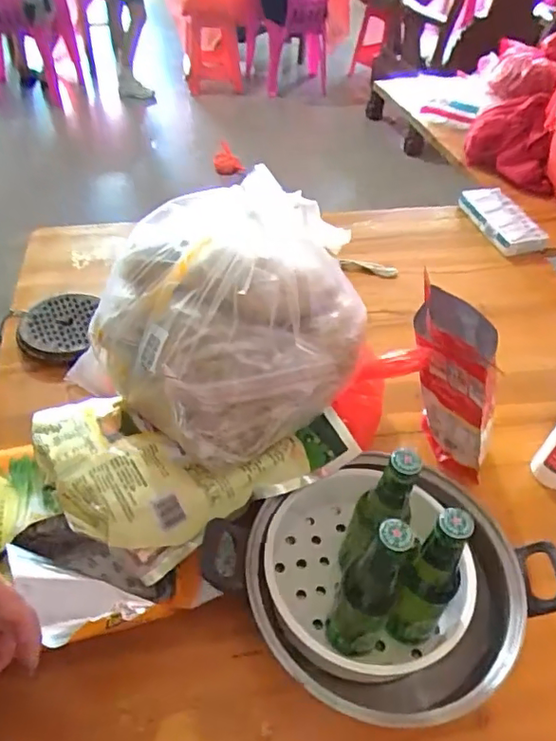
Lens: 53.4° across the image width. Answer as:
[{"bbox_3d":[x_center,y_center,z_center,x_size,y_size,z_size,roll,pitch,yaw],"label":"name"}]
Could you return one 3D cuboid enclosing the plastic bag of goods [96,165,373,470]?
[{"bbox_3d":[-0.046,-0.071,0.575,0.237,0.194,0.225,-27,53,-28],"label":"plastic bag of goods"}]

